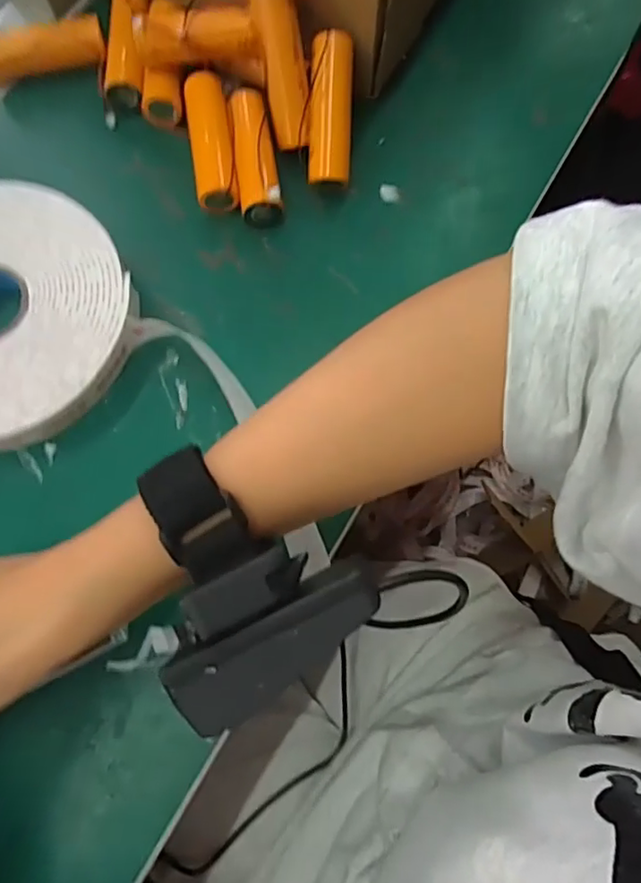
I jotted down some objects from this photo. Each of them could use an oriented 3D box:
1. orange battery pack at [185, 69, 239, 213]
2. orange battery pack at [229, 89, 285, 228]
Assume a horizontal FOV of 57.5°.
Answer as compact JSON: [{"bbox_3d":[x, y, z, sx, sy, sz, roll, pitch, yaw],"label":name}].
[{"bbox_3d":[-0.058,-0.161,0.317,0.022,0.025,0.073,-9,73,-3],"label":"orange battery pack"},{"bbox_3d":[-0.036,-0.155,0.317,0.021,0.025,0.075,-10,74,-3],"label":"orange battery pack"}]

